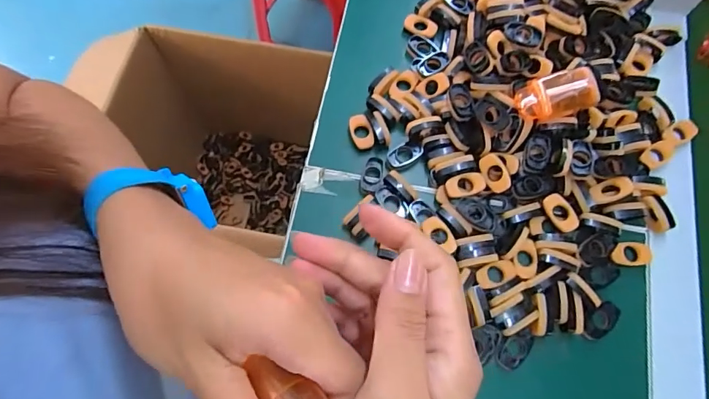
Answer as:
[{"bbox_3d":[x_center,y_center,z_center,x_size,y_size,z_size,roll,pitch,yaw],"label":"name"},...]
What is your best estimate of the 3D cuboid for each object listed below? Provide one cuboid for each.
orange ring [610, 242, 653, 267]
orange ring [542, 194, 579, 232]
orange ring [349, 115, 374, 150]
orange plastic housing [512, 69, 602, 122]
[{"bbox_3d":[0.225,0.044,0.361,0.039,0.010,0.019,-2,73,-3],"label":"orange ring"},{"bbox_3d":[0.169,0.011,0.362,0.020,0.006,0.033,-24,75,-9],"label":"orange ring"},{"bbox_3d":[0.006,-0.060,0.395,0.018,0.008,0.032,-18,74,-7],"label":"orange ring"},{"bbox_3d":[0.170,-0.085,0.373,0.068,0.028,0.032,-15,74,-6],"label":"orange plastic housing"}]

